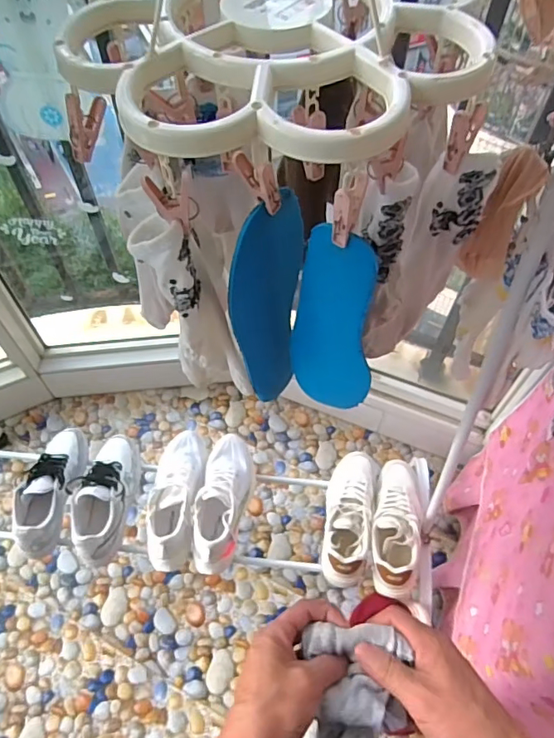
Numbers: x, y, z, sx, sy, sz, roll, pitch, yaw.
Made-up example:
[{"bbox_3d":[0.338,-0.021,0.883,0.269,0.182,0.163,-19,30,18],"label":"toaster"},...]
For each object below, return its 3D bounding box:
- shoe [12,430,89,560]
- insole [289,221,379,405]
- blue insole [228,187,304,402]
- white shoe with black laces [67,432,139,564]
[{"bbox_3d":[-0.493,0.259,1.121,0.114,0.089,0.290,8,57,5],"label":"shoe"},{"bbox_3d":[0.053,-0.035,0.495,0.085,0.251,0.015,21,59,14],"label":"insole"},{"bbox_3d":[-0.009,-0.050,0.497,0.079,0.254,0.017,-31,61,-25],"label":"blue insole"},{"bbox_3d":[-0.384,0.274,1.114,0.122,0.103,0.293,1,56,1],"label":"white shoe with black laces"}]

